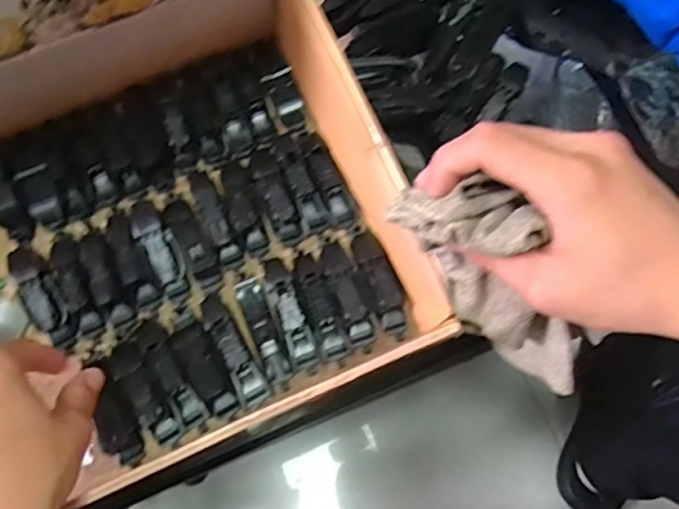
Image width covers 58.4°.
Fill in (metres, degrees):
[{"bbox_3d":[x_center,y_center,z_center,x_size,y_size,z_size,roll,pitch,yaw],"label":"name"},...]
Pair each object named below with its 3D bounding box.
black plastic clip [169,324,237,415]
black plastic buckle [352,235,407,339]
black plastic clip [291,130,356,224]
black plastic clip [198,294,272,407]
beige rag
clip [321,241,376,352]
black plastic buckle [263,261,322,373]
[{"bbox_3d":[-0.084,0.073,0.385,0.024,0.011,0.060,-28,91,-8],"label":"black plastic clip"},{"bbox_3d":[0.028,0.018,0.406,0.020,0.021,0.076,-21,73,-6],"label":"black plastic buckle"},{"bbox_3d":[-0.012,-0.060,0.433,0.019,0.018,0.079,-24,74,-7],"label":"black plastic clip"},{"bbox_3d":[-0.070,0.059,0.392,0.019,0.027,0.077,-29,74,-9],"label":"black plastic clip"},{"bbox_3d":[0.083,0.019,0.311,0.038,0.073,0.130,-41,119,-12],"label":"beige rag"},{"bbox_3d":[0.005,0.025,0.404,0.019,0.022,0.077,-19,73,-6],"label":"clip"},{"bbox_3d":[-0.032,0.038,0.397,0.016,0.018,0.076,-21,73,-6],"label":"black plastic buckle"}]

